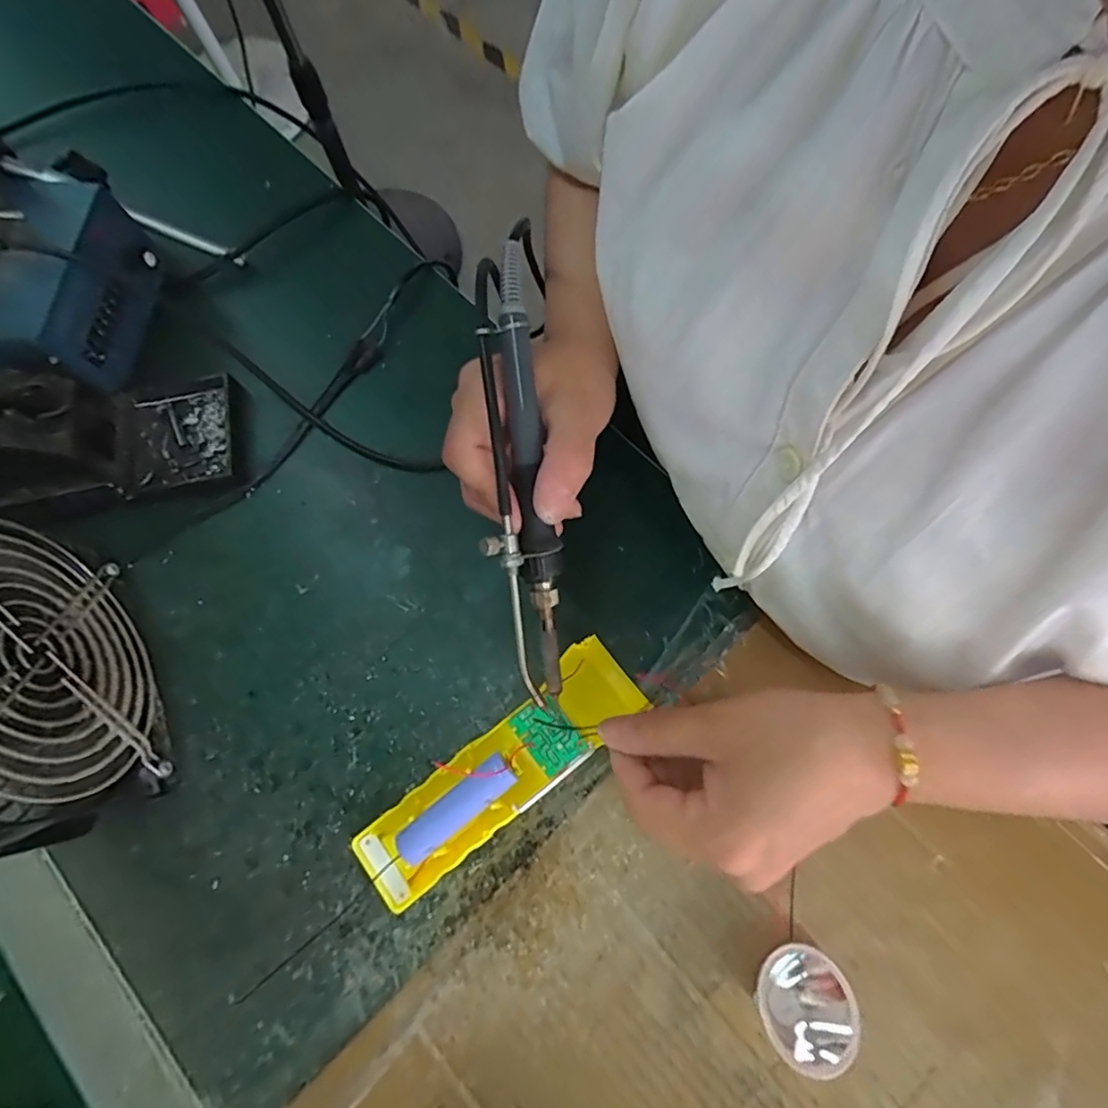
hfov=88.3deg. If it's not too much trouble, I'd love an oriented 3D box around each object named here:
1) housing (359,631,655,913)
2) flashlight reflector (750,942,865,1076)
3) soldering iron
[{"bbox_3d":[-0.027,0.108,0.284,0.156,0.016,0.043,-39,74,-4],"label":"housing"},{"bbox_3d":[0.107,0.194,0.250,0.035,0.038,0.041,-27,73,-7],"label":"flashlight reflector"},{"bbox_3d":[-0.016,-0.037,0.249,0.028,0.024,0.206,-5,94,1],"label":"soldering iron"}]

